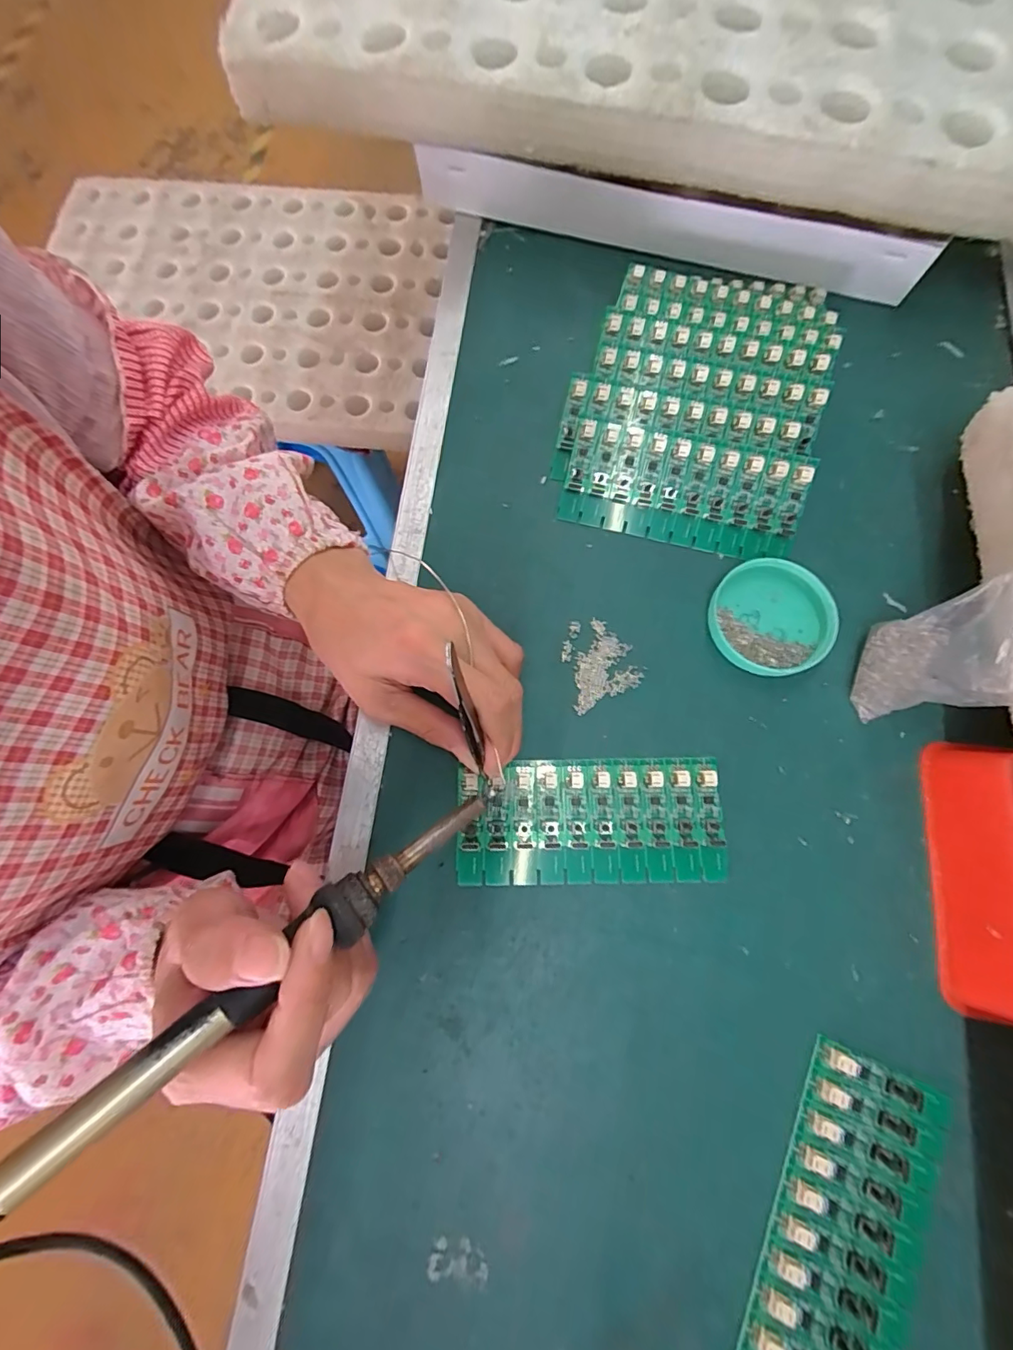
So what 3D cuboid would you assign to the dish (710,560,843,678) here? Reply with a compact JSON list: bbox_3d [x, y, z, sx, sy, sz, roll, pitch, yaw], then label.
[{"bbox_3d":[0.151,-0.033,0.285,0.065,0.015,0.065,0,75,2],"label":"dish"}]

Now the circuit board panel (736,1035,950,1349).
[{"bbox_3d":[0.149,0.244,0.218,0.060,0.005,0.136,24,77,8],"label":"circuit board panel"}]

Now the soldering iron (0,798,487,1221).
[{"bbox_3d":[-0.083,0.102,0.166,0.193,0.012,0.018,-35,76,-28],"label":"soldering iron"}]

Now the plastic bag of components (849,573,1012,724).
[{"bbox_3d":[0.212,-0.012,0.247,0.029,0.077,0.063,14,76,5],"label":"plastic bag of components"}]

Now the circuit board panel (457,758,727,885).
[{"bbox_3d":[0.044,0.077,0.264,0.137,0.007,0.062,-3,75,0],"label":"circuit board panel"}]

